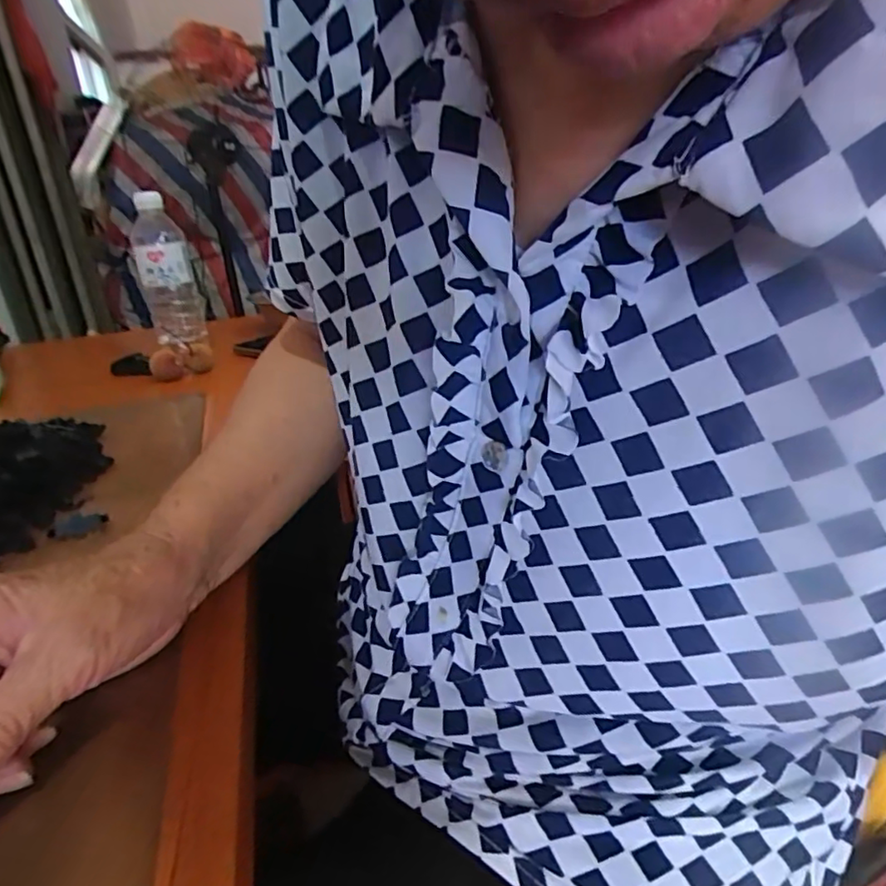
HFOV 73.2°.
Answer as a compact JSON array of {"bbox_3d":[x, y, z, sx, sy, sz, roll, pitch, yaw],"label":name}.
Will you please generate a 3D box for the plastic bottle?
[{"bbox_3d":[-0.372,-0.230,0.798,0.065,0.189,0.059,-14,22,-20],"label":"plastic bottle"}]

